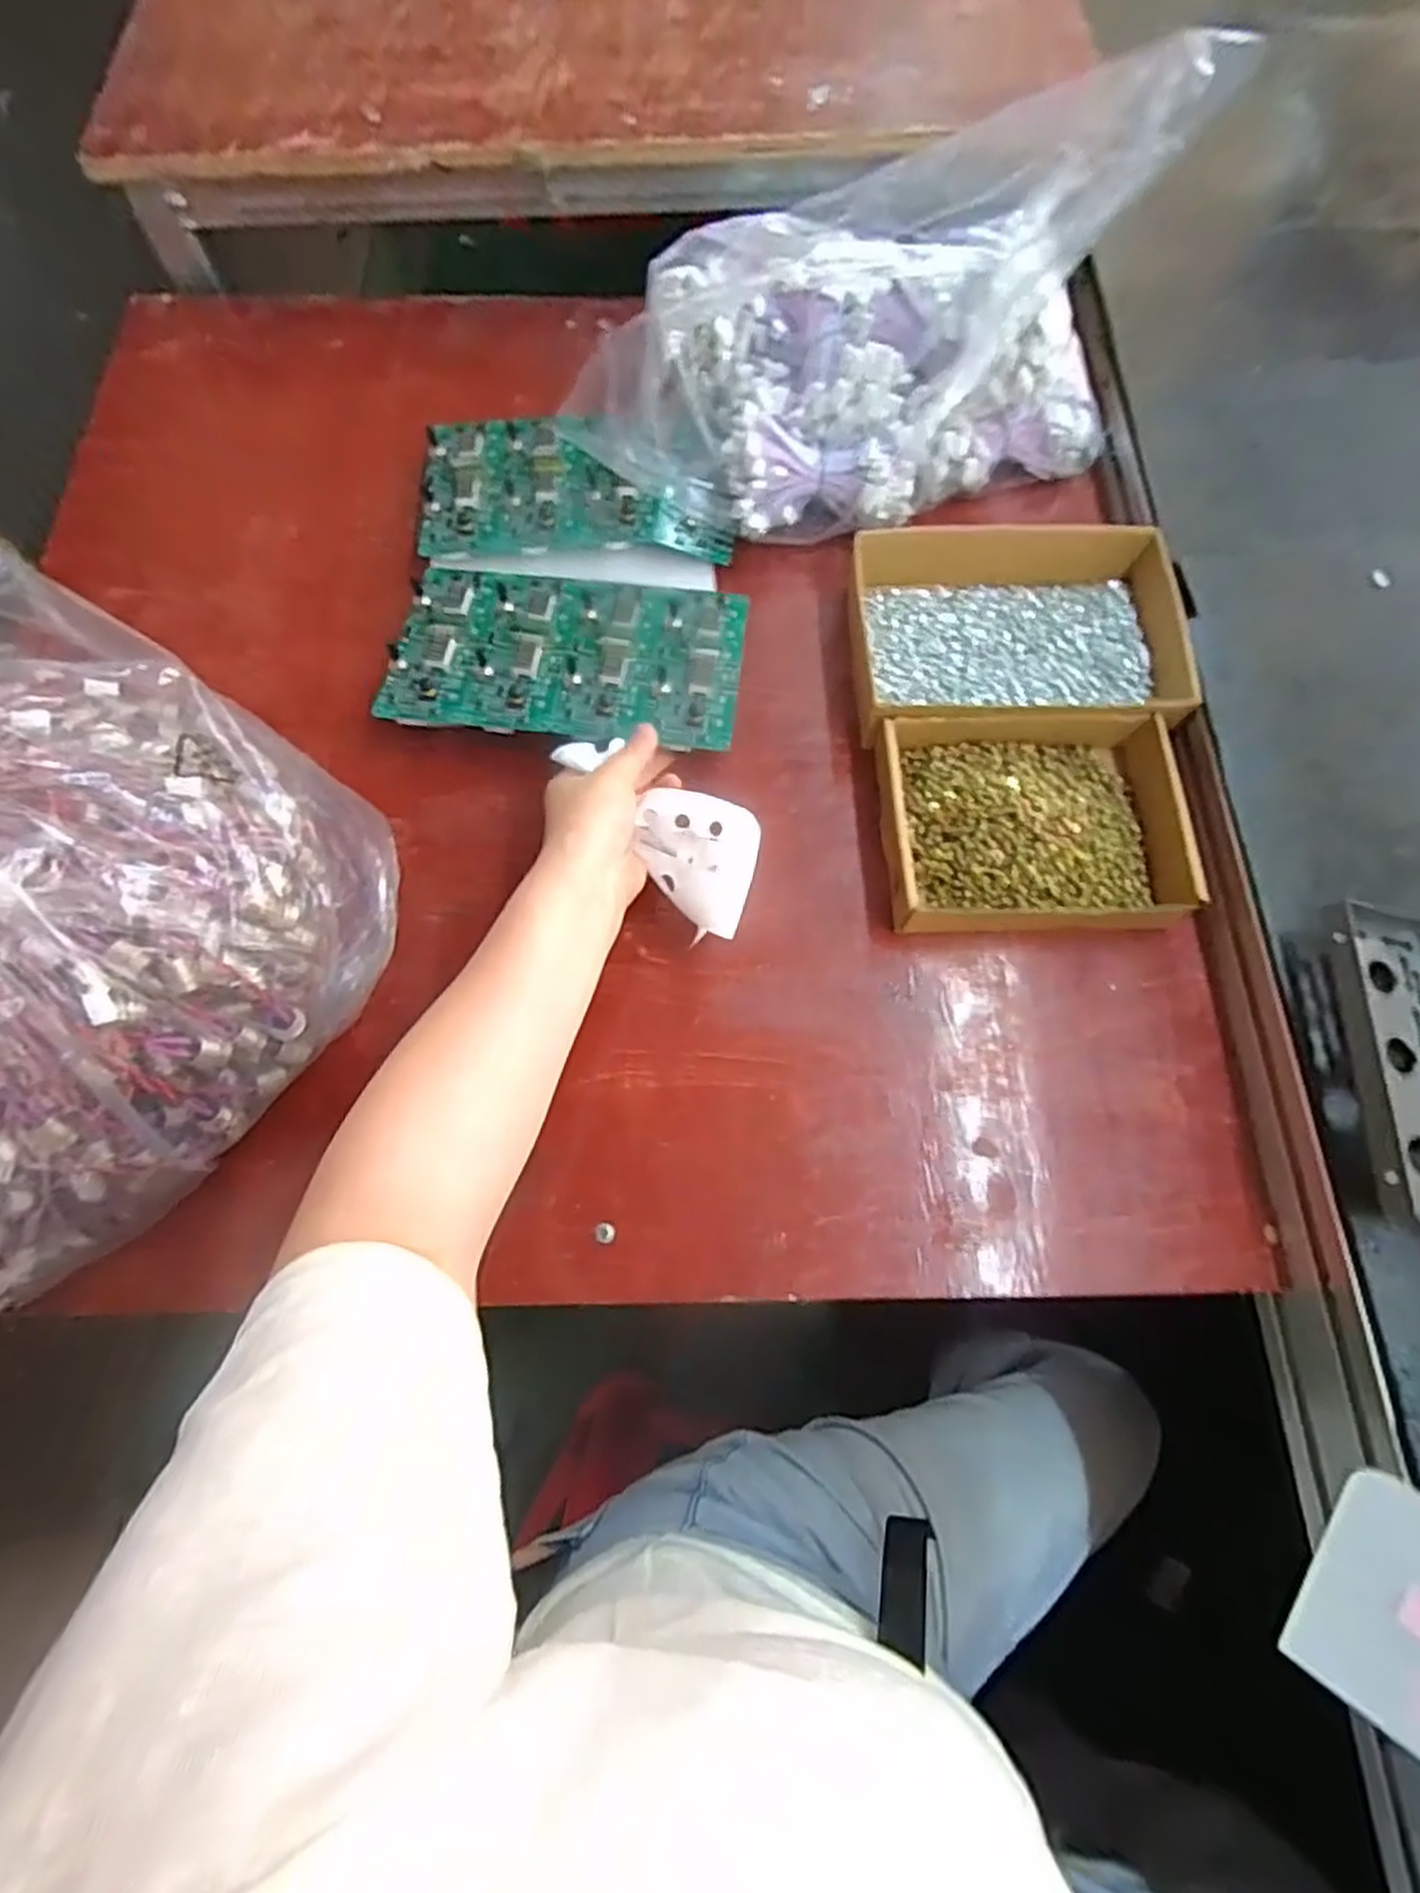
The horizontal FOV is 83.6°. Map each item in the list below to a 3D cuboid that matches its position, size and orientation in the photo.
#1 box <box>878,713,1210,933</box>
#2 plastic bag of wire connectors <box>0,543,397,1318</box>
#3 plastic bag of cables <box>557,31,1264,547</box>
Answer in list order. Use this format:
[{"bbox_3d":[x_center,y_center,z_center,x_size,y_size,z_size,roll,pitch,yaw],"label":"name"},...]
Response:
[{"bbox_3d":[0.199,-0.082,0.500,0.183,0.043,0.140,2,71,0],"label":"box"},{"bbox_3d":[-0.325,0.000,0.368,0.218,0.230,0.319,43,76,13],"label":"plastic bag of wire connectors"},{"bbox_3d":[0.109,-0.402,0.495,0.308,0.217,0.223,18,72,6],"label":"plastic bag of cables"}]

